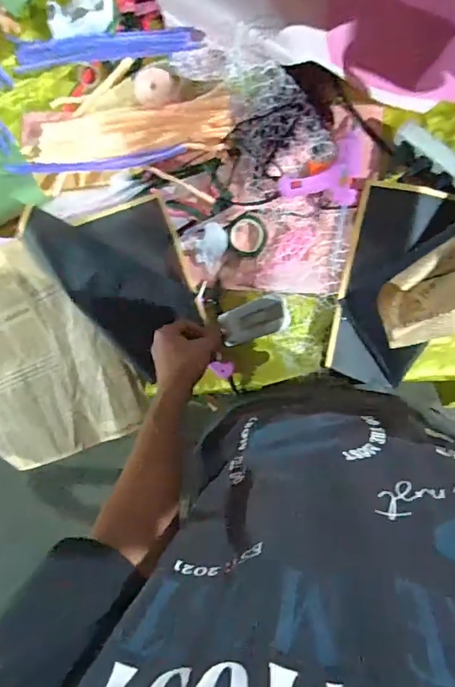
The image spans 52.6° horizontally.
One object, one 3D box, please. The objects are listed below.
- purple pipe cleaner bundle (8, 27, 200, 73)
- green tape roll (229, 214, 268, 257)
[{"bbox_3d":[-0.199,-0.459,0.717,0.311,0.033,0.067,5,92,9],"label":"purple pipe cleaner bundle"},{"bbox_3d":[0.031,-0.163,0.699,0.057,0.024,0.059,0,92,9],"label":"green tape roll"}]

